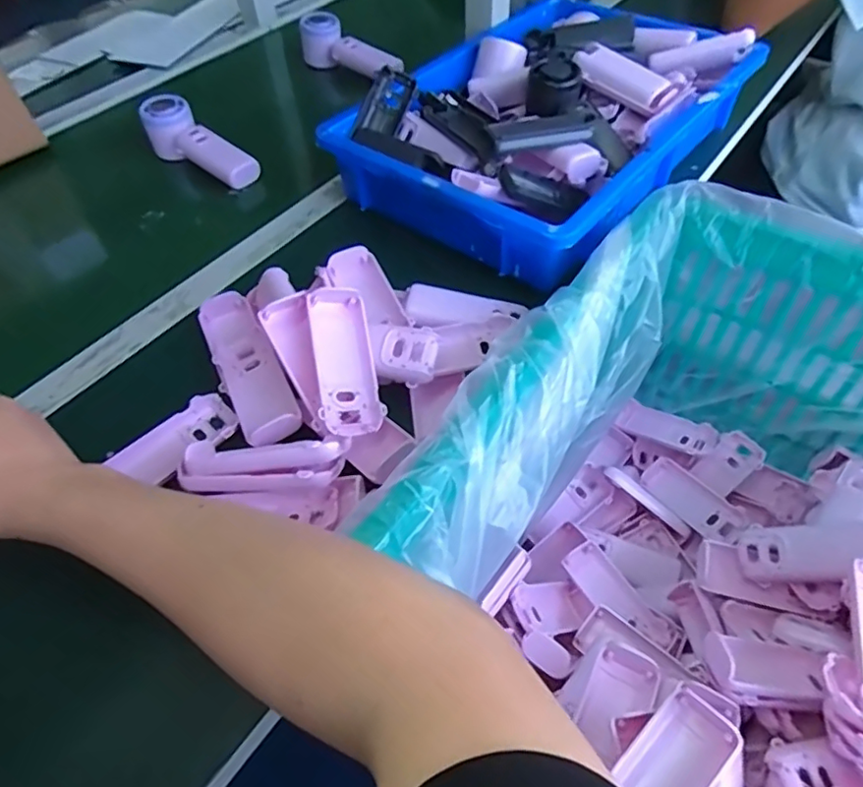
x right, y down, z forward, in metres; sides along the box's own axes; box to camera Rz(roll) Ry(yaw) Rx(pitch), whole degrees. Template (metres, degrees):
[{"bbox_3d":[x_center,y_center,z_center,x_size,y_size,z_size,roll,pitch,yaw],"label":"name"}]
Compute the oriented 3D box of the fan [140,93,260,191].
[{"bbox_3d":[-0.269,-0.285,0.683,0.160,0.053,0.060,34,59,7],"label":"fan"}]

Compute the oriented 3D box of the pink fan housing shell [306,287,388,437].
[{"bbox_3d":[-0.063,-0.023,0.425,0.041,0.025,0.107,-10,79,-5],"label":"pink fan housing shell"}]

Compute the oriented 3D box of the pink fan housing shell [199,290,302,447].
[{"bbox_3d":[-0.148,-0.025,0.466,0.045,0.019,0.167,-23,55,-15],"label":"pink fan housing shell"}]

